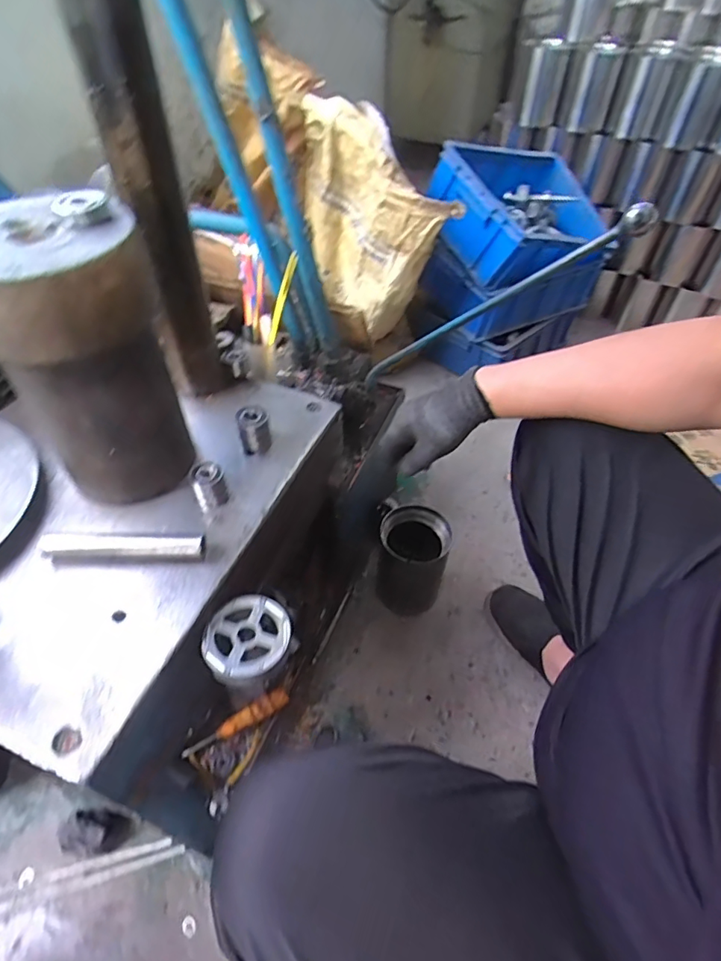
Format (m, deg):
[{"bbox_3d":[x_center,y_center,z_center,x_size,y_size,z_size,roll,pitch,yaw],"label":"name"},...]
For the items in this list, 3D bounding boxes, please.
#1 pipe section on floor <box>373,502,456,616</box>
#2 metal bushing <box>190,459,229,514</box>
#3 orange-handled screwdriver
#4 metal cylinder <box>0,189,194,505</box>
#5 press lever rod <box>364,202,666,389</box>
[{"bbox_3d":[0.093,0.143,0.920,0.110,0.181,0.115,17,50,14],"label":"pipe section on floor"},{"bbox_3d":[-0.156,0.006,0.537,0.030,0.042,0.033,-17,50,-15],"label":"metal bushing"},{"bbox_3d":[-0.187,0.366,0.780,0.168,0.030,0.029,-30,53,-4],"label":"orange-handled screwdriver"},{"bbox_3d":[-0.244,-0.100,0.480,0.142,0.260,0.134,-25,53,-21],"label":"metal cylinder"},{"bbox_3d":[0.137,-0.201,0.636,0.028,0.432,0.022,51,54,-15],"label":"press lever rod"}]

